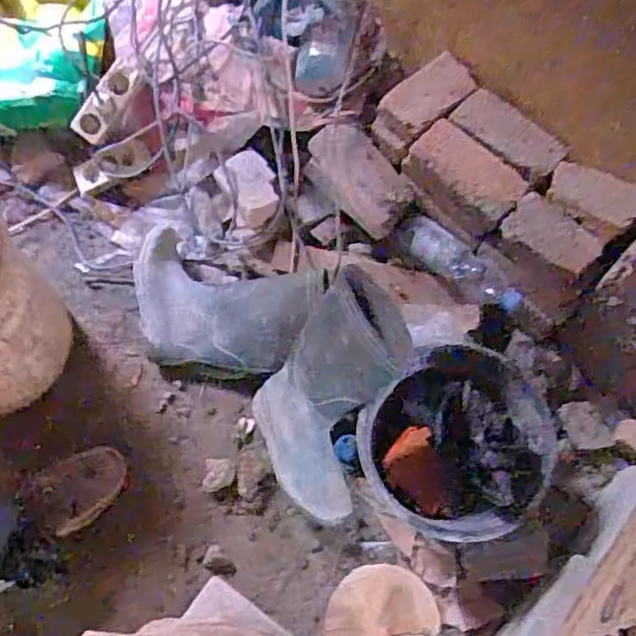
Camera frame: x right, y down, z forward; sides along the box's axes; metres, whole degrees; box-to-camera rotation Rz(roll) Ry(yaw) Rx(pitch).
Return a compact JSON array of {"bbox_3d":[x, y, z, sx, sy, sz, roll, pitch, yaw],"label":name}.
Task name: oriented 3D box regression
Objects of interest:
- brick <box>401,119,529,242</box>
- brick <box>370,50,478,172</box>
[{"bbox_3d":[0.225,-0.217,1.016,0.182,0.072,0.093,40,70,17],"label":"brick"},{"bbox_3d":[0.169,-0.344,1.065,0.178,0.076,0.097,-34,69,-15],"label":"brick"}]

